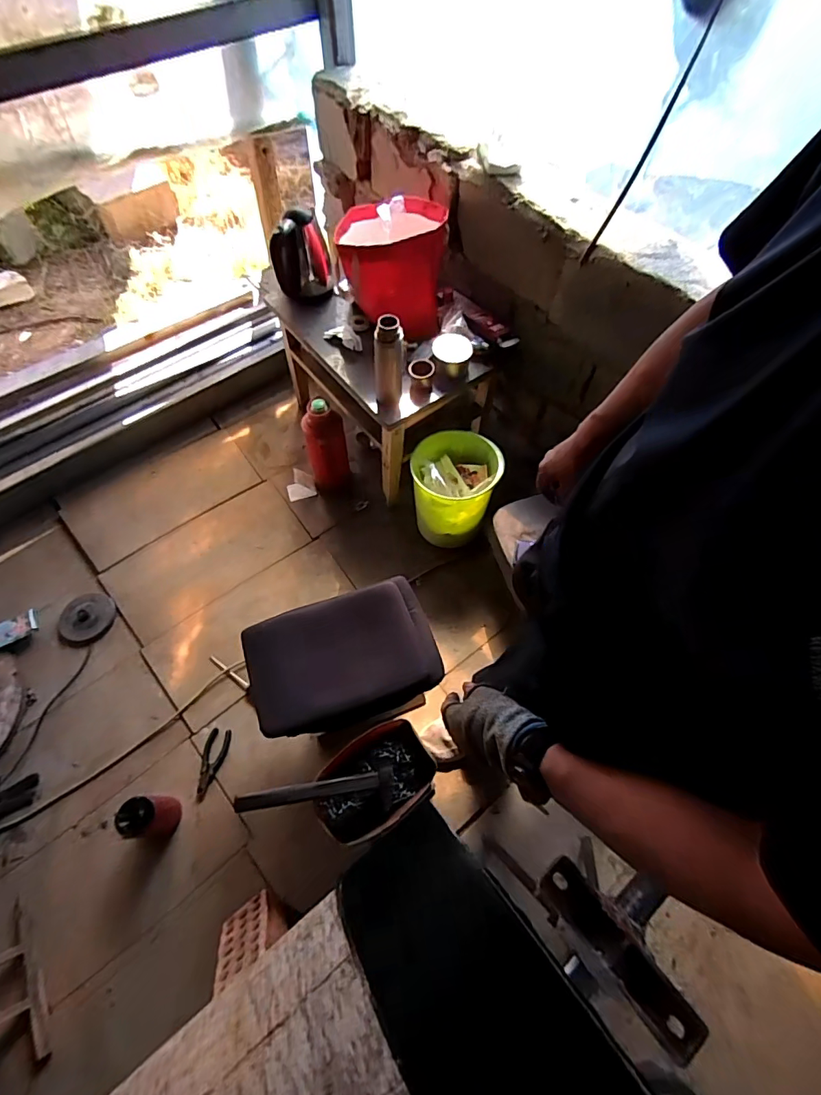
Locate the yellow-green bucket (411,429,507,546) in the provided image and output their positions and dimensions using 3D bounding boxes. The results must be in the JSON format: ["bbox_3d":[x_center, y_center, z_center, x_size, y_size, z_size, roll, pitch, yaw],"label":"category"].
[{"bbox_3d":[0.127,-0.175,1.423,0.239,0.298,0.249,0,63,0],"label":"yellow-green bucket"}]

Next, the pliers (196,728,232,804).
[{"bbox_3d":[-0.509,0.552,1.202,0.058,0.019,0.165,5,63,3],"label":"pliers"}]

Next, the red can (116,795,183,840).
[{"bbox_3d":[-0.595,0.619,1.084,0.092,0.139,0.084,0,63,0],"label":"red can"}]

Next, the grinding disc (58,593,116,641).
[{"bbox_3d":[-0.944,0.199,1.376,0.144,0.013,0.135,0,63,0],"label":"grinding disc"}]

